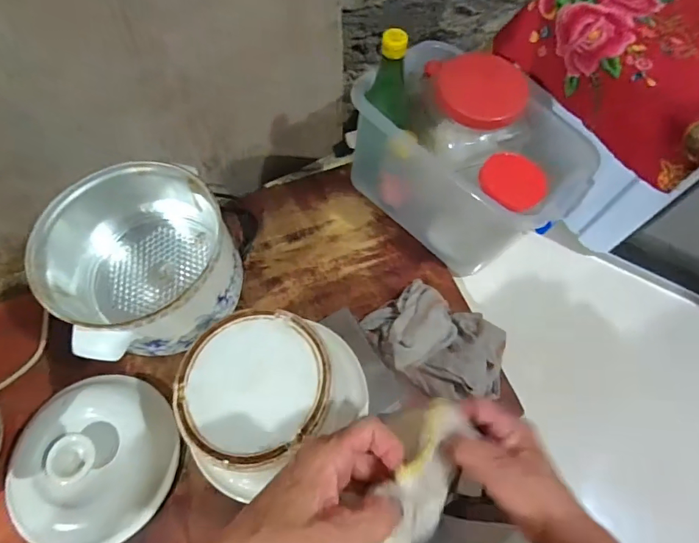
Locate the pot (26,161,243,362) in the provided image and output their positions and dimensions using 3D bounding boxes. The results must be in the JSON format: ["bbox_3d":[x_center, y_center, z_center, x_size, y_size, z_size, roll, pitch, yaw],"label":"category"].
[{"bbox_3d":[-0.277,-0.008,0.593,0.219,0.149,0.230,2,59,-3],"label":"pot"}]

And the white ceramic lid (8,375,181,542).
[{"bbox_3d":[-0.329,0.242,0.564,0.202,0.062,0.199,2,59,-3],"label":"white ceramic lid"}]

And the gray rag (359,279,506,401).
[{"bbox_3d":[0.124,0.092,0.616,0.199,0.061,0.136,27,61,12],"label":"gray rag"}]

